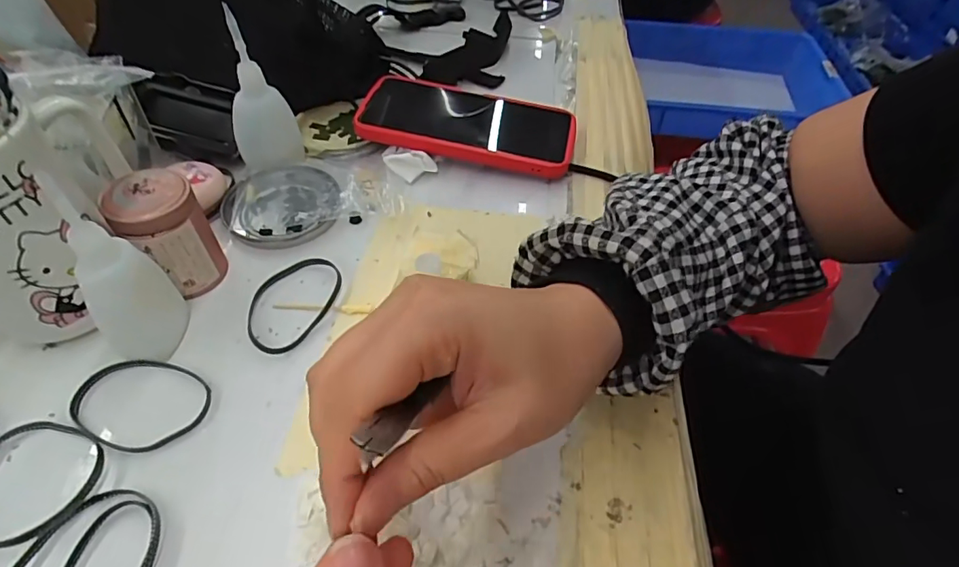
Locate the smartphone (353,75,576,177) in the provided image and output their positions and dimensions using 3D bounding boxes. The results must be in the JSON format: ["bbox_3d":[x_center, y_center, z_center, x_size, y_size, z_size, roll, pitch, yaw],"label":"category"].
[{"bbox_3d":[-0.007,-0.129,0.414,0.165,0.020,0.083,13,48,4],"label":"smartphone"}]

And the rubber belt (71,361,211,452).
[{"bbox_3d":[-0.175,0.060,0.267,0.069,0.004,0.050,19,46,19],"label":"rubber belt"}]

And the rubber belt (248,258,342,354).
[{"bbox_3d":[-0.113,0.010,0.312,0.046,0.005,0.071,17,46,17],"label":"rubber belt"}]

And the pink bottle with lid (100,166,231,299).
[{"bbox_3d":[-0.180,-0.028,0.302,0.043,0.063,0.041,2,48,-2],"label":"pink bottle with lid"}]

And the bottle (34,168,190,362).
[{"bbox_3d":[-0.180,-0.006,0.258,0.037,0.104,0.034,-28,50,-27],"label":"bottle"}]

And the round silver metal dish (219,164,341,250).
[{"bbox_3d":[-0.138,-0.057,0.363,0.077,0.009,0.076,-10,44,-10],"label":"round silver metal dish"}]

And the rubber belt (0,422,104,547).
[{"bbox_3d":[-0.206,0.090,0.237,0.059,0.005,0.056,0,43,0],"label":"rubber belt"}]

